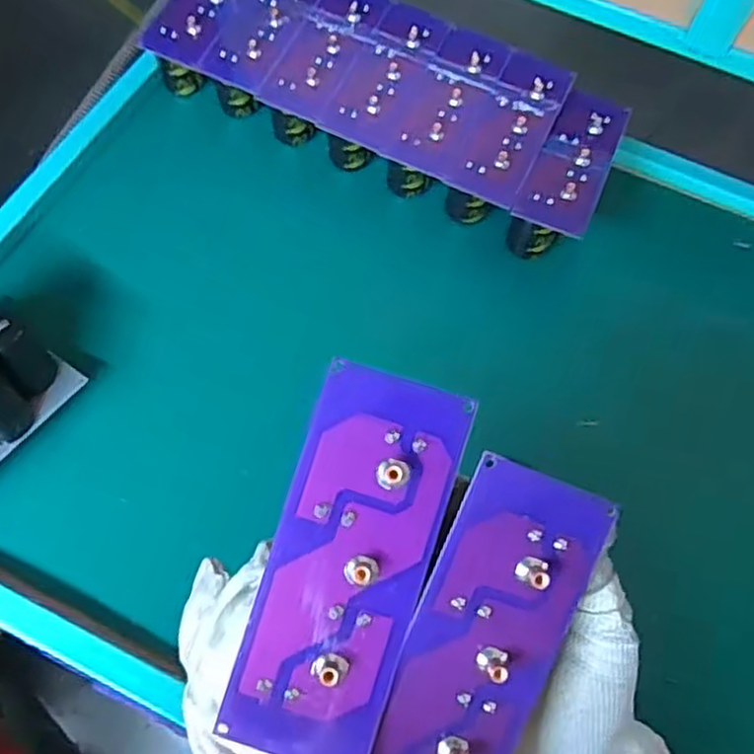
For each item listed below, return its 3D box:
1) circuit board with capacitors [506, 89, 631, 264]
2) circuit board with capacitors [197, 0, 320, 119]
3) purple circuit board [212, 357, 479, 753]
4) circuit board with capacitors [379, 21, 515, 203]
[{"bbox_3d":[0.150,-0.156,0.564,0.052,0.054,0.130,24,64,8],"label":"circuit board with capacitors"},{"bbox_3d":[-0.088,-0.286,0.598,0.059,0.042,0.140,24,78,8],"label":"circuit board with capacitors"},{"bbox_3d":[-0.010,0.066,0.250,0.053,0.006,0.135,17,87,5],"label":"purple circuit board"},{"bbox_3d":[0.055,-0.211,0.571,0.057,0.049,0.138,26,79,9],"label":"circuit board with capacitors"}]

